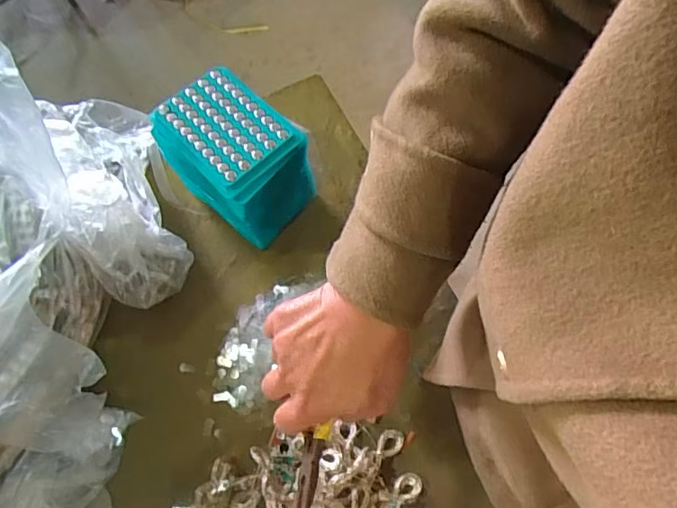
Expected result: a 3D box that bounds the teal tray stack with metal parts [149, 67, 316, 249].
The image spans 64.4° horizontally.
[{"bbox_3d":[-0.105,-0.093,0.571,0.127,0.142,0.097,39,74,17],"label":"teal tray stack with metal parts"}]

